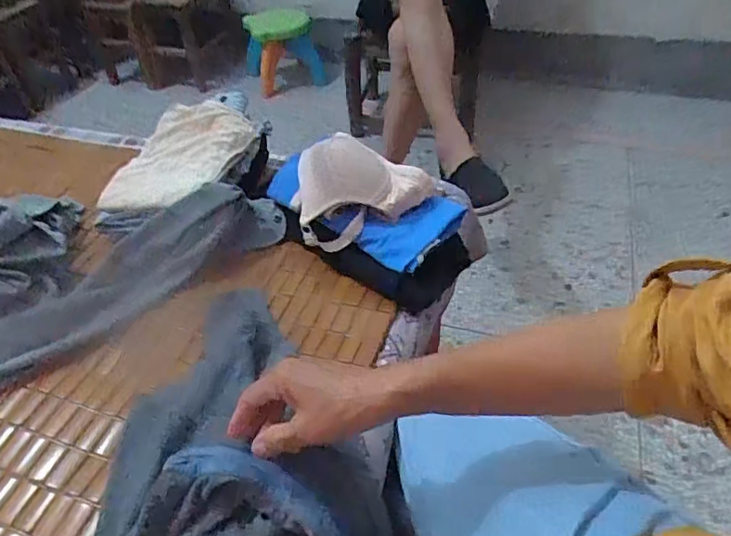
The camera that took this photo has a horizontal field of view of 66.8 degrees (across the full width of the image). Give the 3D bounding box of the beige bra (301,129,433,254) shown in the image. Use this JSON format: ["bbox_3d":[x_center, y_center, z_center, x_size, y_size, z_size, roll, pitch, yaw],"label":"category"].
[{"bbox_3d":[-0.012,-0.103,0.692,0.141,0.091,0.162,27,51,29],"label":"beige bra"}]

